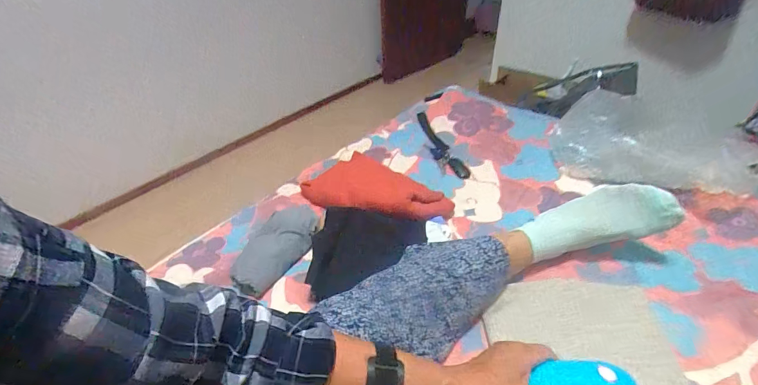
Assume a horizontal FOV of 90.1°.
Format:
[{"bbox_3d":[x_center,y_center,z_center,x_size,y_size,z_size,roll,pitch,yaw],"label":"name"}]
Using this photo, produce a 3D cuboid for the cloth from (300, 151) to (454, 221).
[{"bbox_3d":[-0.006,-0.011,0.718,0.283,0.056,0.153,19,45,26],"label":"cloth"}]

